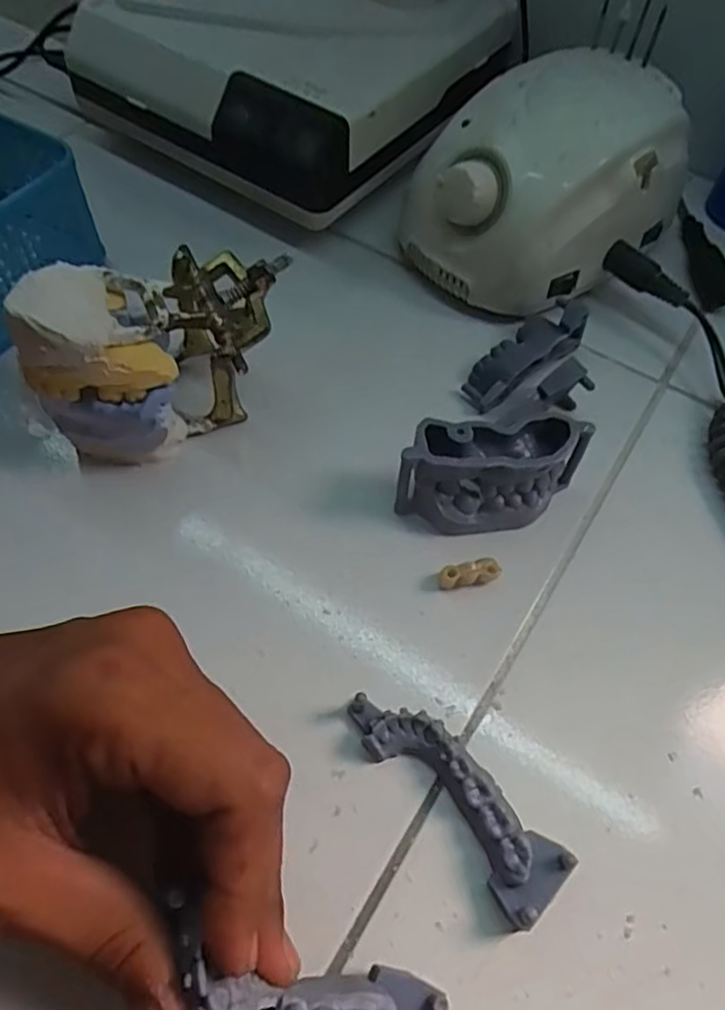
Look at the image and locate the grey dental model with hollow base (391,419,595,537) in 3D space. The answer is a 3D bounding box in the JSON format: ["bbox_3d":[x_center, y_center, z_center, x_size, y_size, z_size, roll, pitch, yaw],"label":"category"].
[{"bbox_3d":[0.055,-0.012,0.281,0.080,0.043,0.030,-5,59,-4],"label":"grey dental model with hollow base"}]

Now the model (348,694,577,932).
[{"bbox_3d":[0.032,0.099,0.229,0.027,0.015,0.087,-35,66,-20],"label":"model"}]

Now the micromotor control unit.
[{"bbox_3d":[0.096,-0.168,0.352,0.137,0.081,0.096,-32,65,-19],"label":"micromotor control unit"}]

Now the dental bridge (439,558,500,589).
[{"bbox_3d":[0.044,0.028,0.272,0.025,0.013,0.006,-11,60,-8],"label":"dental bridge"}]

